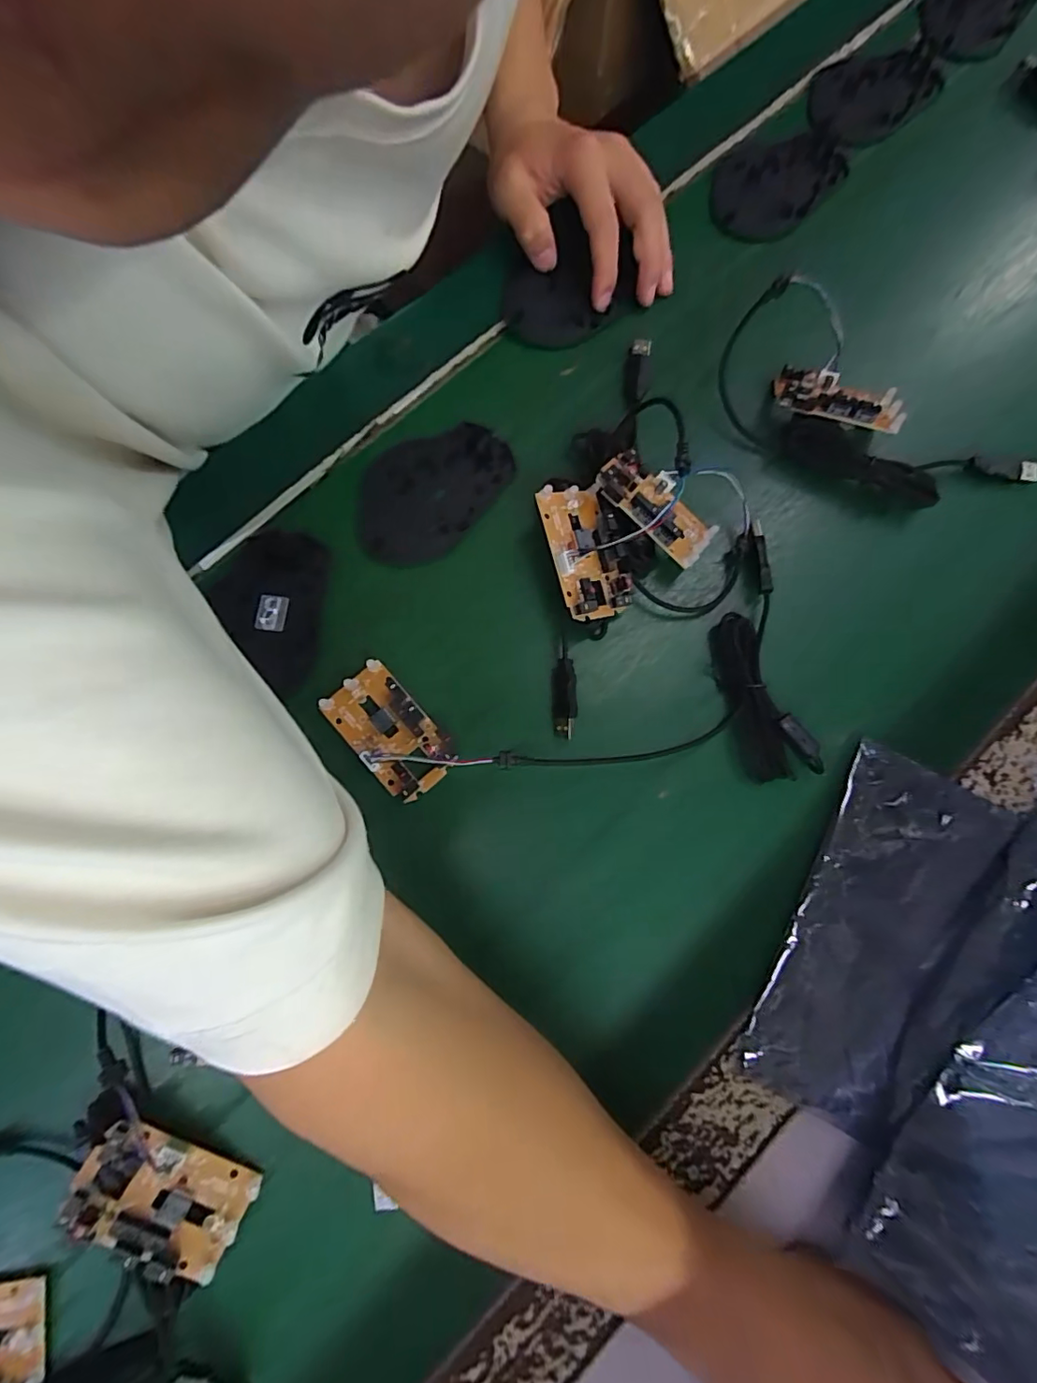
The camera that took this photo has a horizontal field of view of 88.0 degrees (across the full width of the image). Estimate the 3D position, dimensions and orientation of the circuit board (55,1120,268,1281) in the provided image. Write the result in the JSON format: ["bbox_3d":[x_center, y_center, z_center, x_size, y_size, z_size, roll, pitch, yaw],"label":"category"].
[{"bbox_3d":[-0.172,0.246,0.258,0.078,0.013,0.045,33,65,-10],"label":"circuit board"}]

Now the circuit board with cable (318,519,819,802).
[{"bbox_3d":[0.027,-0.002,0.317,0.274,0.018,0.138,-9,80,-3],"label":"circuit board with cable"}]

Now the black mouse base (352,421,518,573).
[{"bbox_3d":[-0.059,-0.129,0.344,0.075,0.005,0.109,37,81,5],"label":"black mouse base"}]

